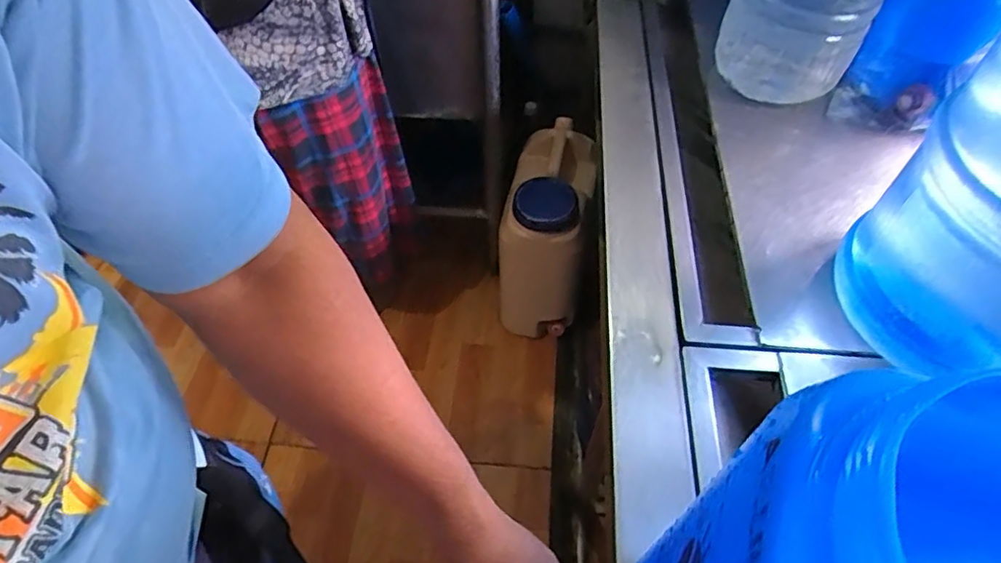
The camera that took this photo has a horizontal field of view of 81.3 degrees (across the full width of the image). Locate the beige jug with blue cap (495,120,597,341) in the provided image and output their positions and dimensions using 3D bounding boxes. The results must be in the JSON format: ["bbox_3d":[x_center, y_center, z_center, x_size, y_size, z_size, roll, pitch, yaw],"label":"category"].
[{"bbox_3d":[0.100,-0.089,1.286,0.168,0.405,0.286,13,55,9],"label":"beige jug with blue cap"}]

